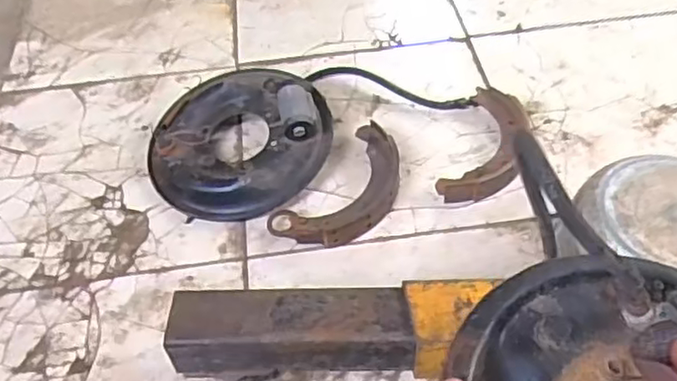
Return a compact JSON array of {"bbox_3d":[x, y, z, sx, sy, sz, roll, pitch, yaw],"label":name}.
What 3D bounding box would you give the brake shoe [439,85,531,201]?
[{"bbox_3d":[0.219,-0.066,0.957,0.102,0.043,0.220,19,56,18],"label":"brake shoe"}]

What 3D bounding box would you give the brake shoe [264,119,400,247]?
[{"bbox_3d":[0.015,0.002,0.924,0.123,0.031,0.228,32,60,25],"label":"brake shoe"}]

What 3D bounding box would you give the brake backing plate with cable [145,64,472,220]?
[{"bbox_3d":[-0.062,-0.123,0.992,0.452,0.084,0.236,-28,55,-17],"label":"brake backing plate with cable"}]

